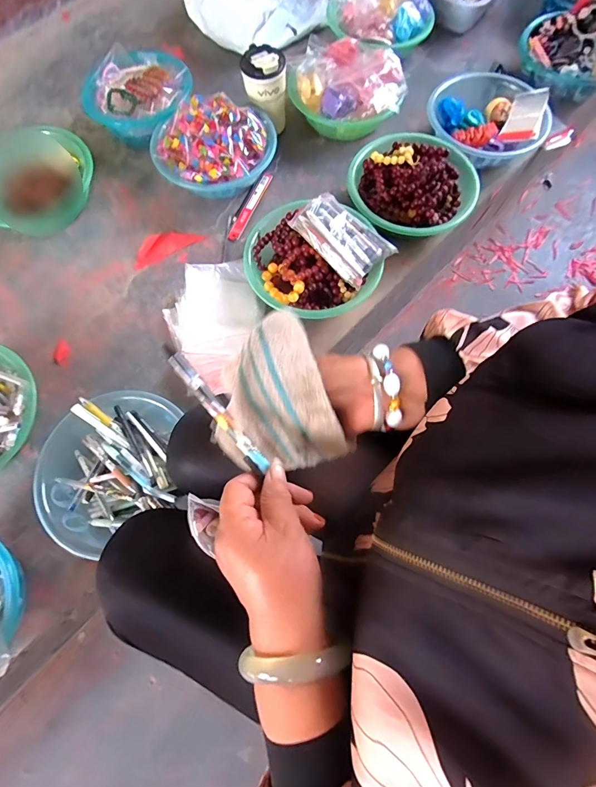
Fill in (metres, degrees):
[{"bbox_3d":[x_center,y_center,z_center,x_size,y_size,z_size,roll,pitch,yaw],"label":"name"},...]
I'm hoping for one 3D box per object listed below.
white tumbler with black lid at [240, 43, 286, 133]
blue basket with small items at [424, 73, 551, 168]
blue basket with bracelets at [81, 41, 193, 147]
[{"bbox_3d":[-0.066,-0.615,0.805,0.085,0.138,0.091,0,71,1],"label":"white tumbler with black lid"},{"bbox_3d":[0.392,-0.562,0.816,0.225,0.081,0.244,-1,71,2],"label":"blue basket with small items"},{"bbox_3d":[-0.340,-0.650,0.853,0.216,0.102,0.223,-1,71,2],"label":"blue basket with bracelets"}]

